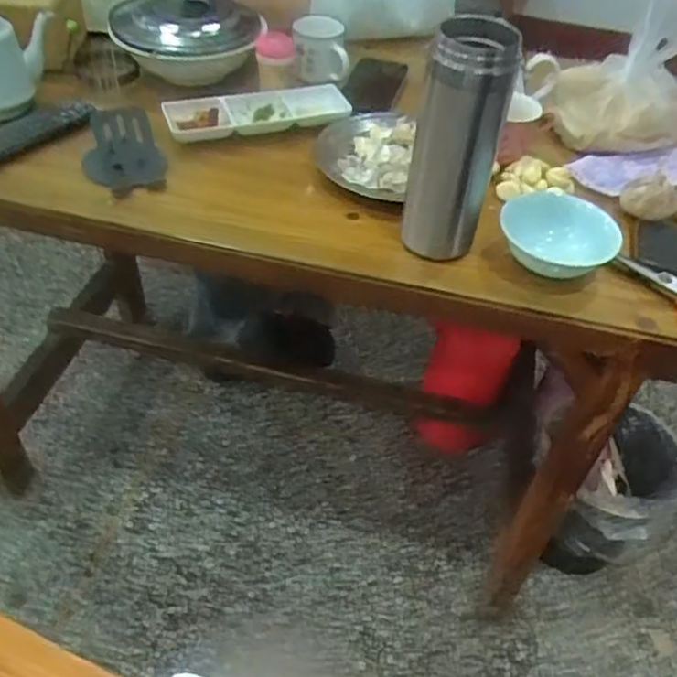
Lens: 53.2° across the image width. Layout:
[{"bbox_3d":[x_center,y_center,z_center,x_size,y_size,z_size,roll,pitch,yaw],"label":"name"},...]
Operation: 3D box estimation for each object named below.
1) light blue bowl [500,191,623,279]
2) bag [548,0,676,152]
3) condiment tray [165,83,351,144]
[{"bbox_3d":[0.217,-0.102,0.676,0.109,0.047,0.109,3,46,-3],"label":"light blue bowl"},{"bbox_3d":[0.354,-0.327,0.809,0.166,0.167,0.136,21,48,14],"label":"bag"},{"bbox_3d":[-0.098,-0.279,0.816,0.213,0.021,0.075,-16,50,-20],"label":"condiment tray"}]

